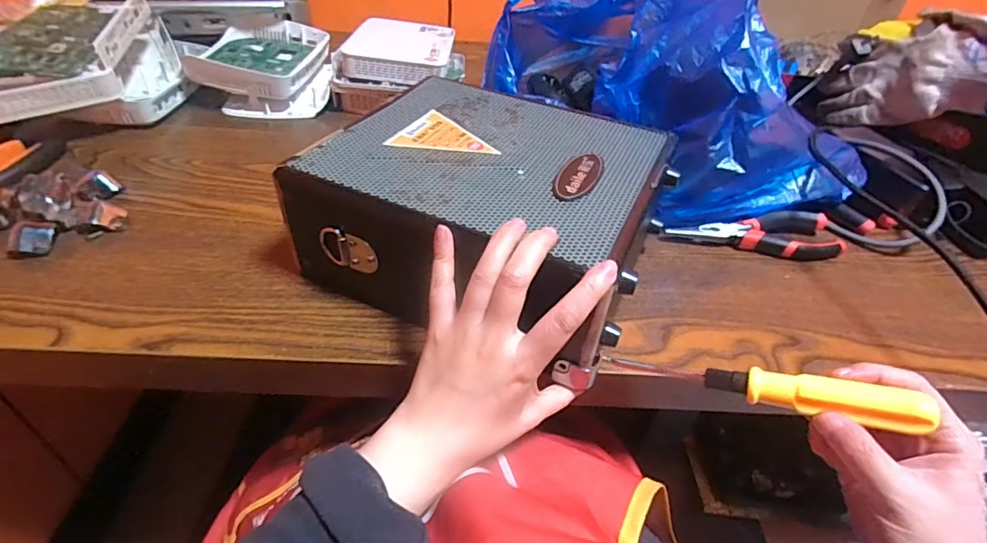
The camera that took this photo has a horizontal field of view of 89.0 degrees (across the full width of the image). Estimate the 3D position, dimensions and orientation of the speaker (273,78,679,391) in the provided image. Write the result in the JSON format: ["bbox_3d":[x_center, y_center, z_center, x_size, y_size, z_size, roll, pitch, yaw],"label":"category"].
[{"bbox_3d":[-0.002,-0.049,0.384,0.227,0.087,0.209,20,43,17],"label":"speaker"}]

